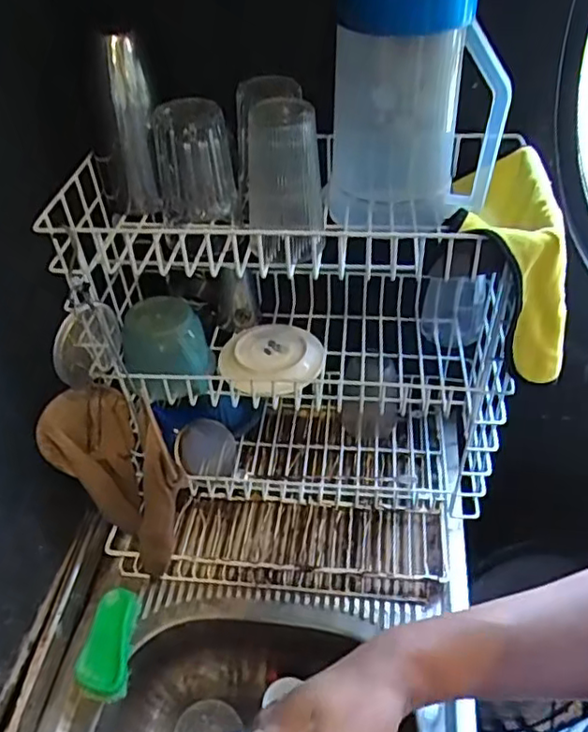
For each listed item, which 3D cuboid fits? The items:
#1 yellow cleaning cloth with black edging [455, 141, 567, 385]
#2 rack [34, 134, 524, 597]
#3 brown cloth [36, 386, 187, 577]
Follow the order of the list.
[{"bbox_3d":[0.218,-0.119,0.648,0.100,0.149,0.218,-2,45,2],"label":"yellow cleaning cloth with black edging"},{"bbox_3d":[0.005,0.023,0.750,0.489,0.455,0.320,-1,45,3],"label":"rack"},{"bbox_3d":[-0.202,0.137,0.753,0.128,0.230,0.101,23,51,25],"label":"brown cloth"}]

